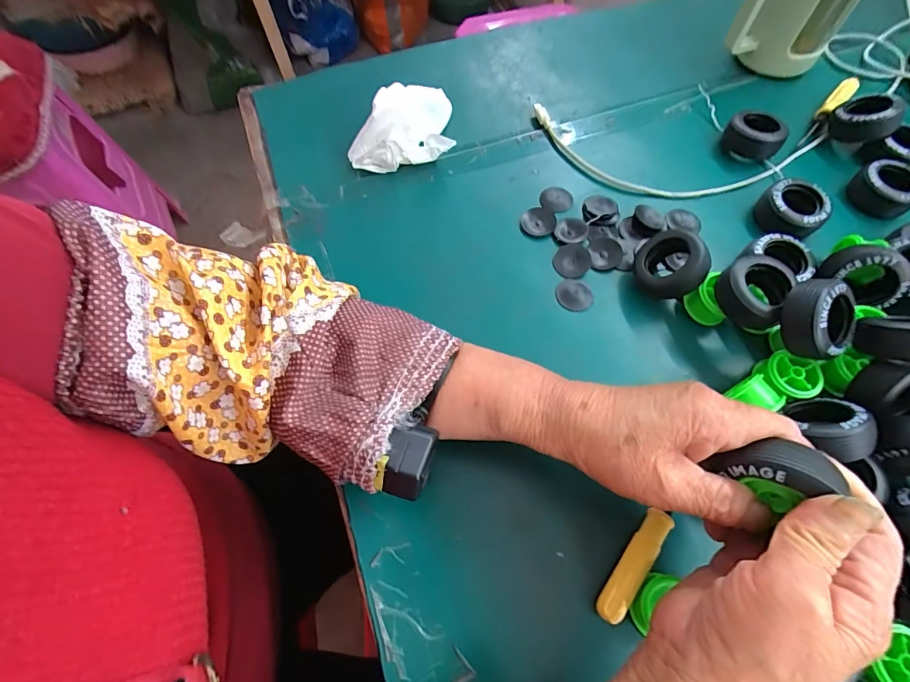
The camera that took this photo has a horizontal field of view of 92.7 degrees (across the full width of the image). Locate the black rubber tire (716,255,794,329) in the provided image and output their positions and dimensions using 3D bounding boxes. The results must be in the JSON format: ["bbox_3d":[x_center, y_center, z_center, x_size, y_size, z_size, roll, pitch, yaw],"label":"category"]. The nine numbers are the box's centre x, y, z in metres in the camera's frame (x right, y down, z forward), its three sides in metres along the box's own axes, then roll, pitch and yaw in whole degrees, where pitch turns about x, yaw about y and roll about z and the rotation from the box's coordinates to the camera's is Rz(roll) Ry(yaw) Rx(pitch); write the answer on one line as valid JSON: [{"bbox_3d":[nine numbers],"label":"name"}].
[{"bbox_3d":[0.203,-0.036,0.296,0.041,0.034,0.043,0,65,1],"label":"black rubber tire"}]

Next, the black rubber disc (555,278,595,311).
[{"bbox_3d":[0.092,-0.036,0.332,0.028,0.004,0.025,20,67,10],"label":"black rubber disc"}]

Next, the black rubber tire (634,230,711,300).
[{"bbox_3d":[0.158,-0.054,0.317,0.049,0.025,0.045,-28,56,38],"label":"black rubber tire"}]

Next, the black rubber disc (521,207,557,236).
[{"bbox_3d":[0.069,-0.100,0.357,0.027,0.005,0.030,19,67,10],"label":"black rubber disc"}]

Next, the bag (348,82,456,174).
[{"bbox_3d":[-0.048,-0.195,0.376,0.092,0.055,0.081,-6,65,-1],"label":"bag"}]

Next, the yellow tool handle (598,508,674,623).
[{"bbox_3d":[0.102,0.127,0.247,0.015,0.014,0.066,36,71,16],"label":"yellow tool handle"}]

